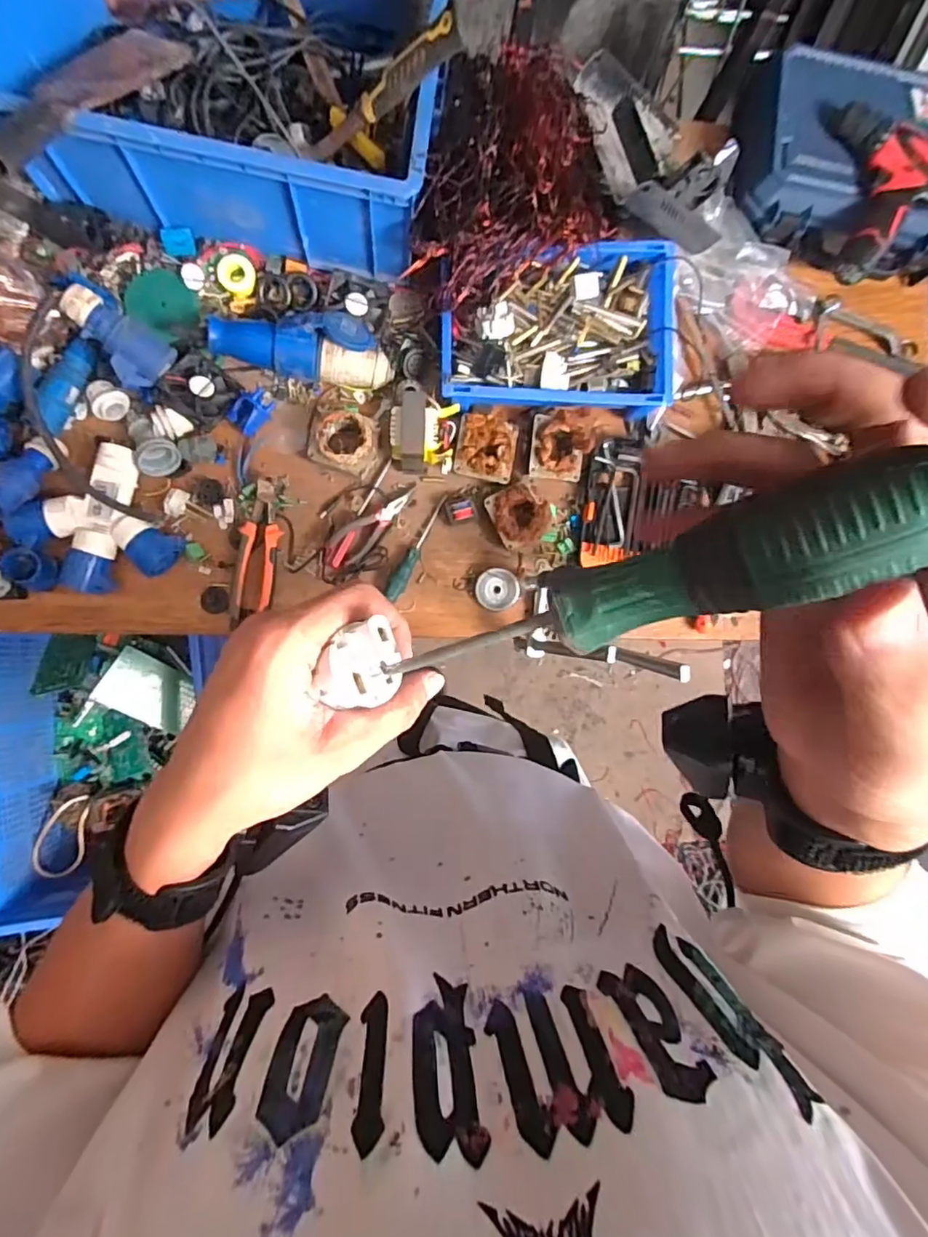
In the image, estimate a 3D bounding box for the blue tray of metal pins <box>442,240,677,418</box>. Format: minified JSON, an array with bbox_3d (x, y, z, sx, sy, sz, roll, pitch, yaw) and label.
[{"bbox_3d":[0.131,-0.396,0.758,0.329,0.060,0.209,-1,87,-7],"label":"blue tray of metal pins"}]

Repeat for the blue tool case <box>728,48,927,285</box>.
[{"bbox_3d":[0.576,-0.664,0.818,0.370,0.119,0.271,13,86,-6],"label":"blue tool case"}]

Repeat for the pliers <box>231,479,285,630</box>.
[{"bbox_3d":[-0.281,-0.086,0.763,0.051,0.028,0.198,10,86,-6],"label":"pliers"}]

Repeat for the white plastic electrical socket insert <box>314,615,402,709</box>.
[{"bbox_3d":[-0.045,0.020,0.236,0.035,0.019,0.033,-17,89,-7],"label":"white plastic electrical socket insert"}]

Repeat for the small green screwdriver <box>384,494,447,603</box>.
[{"bbox_3d":[-0.067,-0.104,0.801,0.022,0.016,0.167,28,85,-5],"label":"small green screwdriver"}]

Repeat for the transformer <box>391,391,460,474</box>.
[{"bbox_3d":[-0.058,-0.255,0.777,0.091,0.065,0.101,3,87,-7],"label":"transformer"}]

